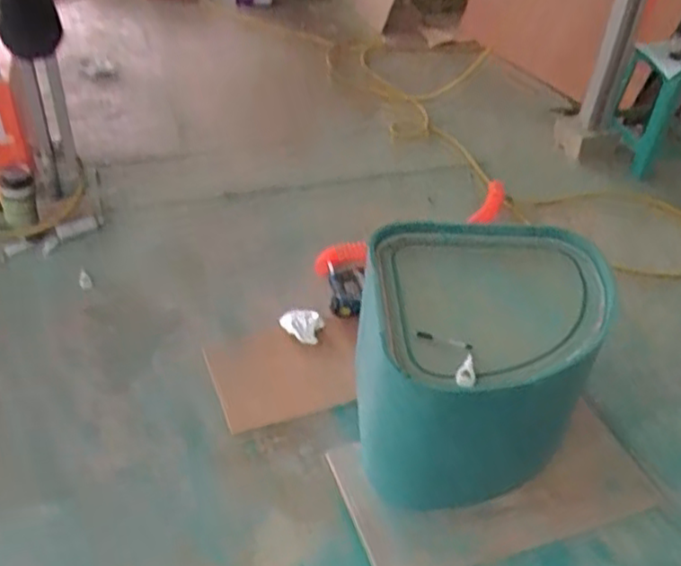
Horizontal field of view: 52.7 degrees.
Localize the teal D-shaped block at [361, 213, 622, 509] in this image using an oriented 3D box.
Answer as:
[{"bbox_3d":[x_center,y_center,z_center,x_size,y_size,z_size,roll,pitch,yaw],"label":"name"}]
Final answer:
[{"bbox_3d":[0.339,0.182,1.693,0.582,0.430,0.542,-4,39,-11],"label":"teal D-shaped block"}]

